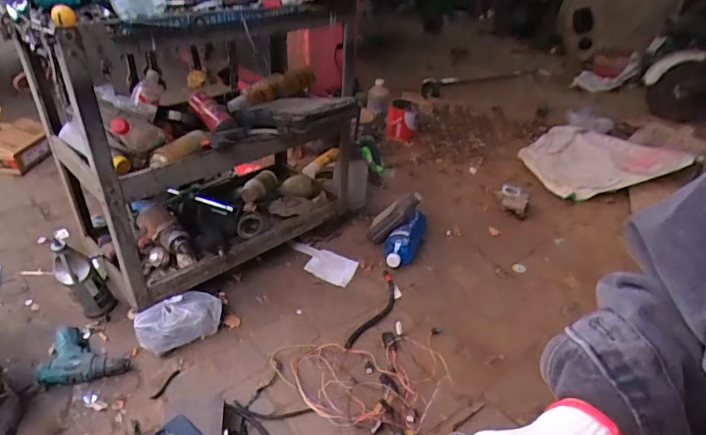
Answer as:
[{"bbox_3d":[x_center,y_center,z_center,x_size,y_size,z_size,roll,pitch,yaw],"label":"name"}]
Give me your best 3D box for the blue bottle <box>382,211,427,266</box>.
[{"bbox_3d":[0.159,0.065,1.421,0.091,0.094,0.224,16,36,16],"label":"blue bottle"}]

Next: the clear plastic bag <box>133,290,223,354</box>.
[{"bbox_3d":[-0.410,0.249,1.111,0.200,0.104,0.083,-22,41,-34],"label":"clear plastic bag"}]

